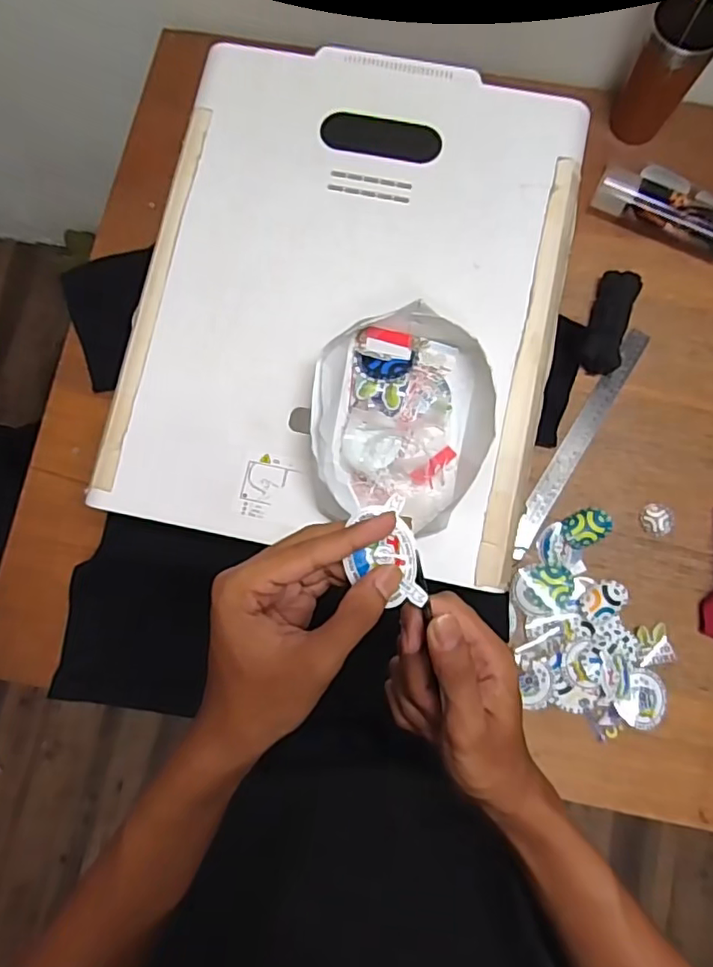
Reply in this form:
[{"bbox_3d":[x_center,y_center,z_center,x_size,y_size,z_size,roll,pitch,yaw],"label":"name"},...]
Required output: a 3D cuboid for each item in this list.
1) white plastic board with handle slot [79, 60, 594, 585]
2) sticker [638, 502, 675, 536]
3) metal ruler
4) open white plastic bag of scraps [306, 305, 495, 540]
[{"bbox_3d":[-0.007,-0.186,0.571,0.397,0.016,0.496,11,83,3],"label":"white plastic board with handle slot"},{"bbox_3d":[0.354,0.043,0.688,0.039,0.004,0.037,1,87,0],"label":"sticker"},{"bbox_3d":[0.270,-0.058,0.709,0.025,0.007,0.302,33,83,2],"label":"metal ruler"},{"bbox_3d":[0.044,-0.055,0.523,0.161,0.047,0.194,0,87,0],"label":"open white plastic bag of scraps"}]

